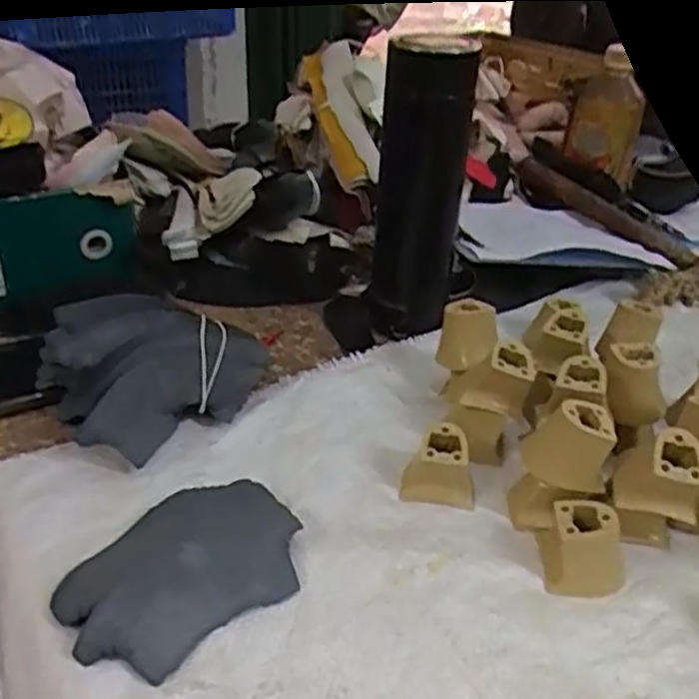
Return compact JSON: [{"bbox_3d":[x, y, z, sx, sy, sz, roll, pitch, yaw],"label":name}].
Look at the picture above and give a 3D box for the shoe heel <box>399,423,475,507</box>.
[{"bbox_3d":[0.055,0.069,0.443,0.043,0.036,0.029,7,32,5],"label":"shoe heel"}]

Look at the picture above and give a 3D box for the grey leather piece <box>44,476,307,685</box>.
[{"bbox_3d":[-0.083,0.111,0.378,0.122,0.015,0.082,-25,42,-38],"label":"grey leather piece"}]

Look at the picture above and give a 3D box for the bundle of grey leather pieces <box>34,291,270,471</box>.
[{"bbox_3d":[-0.126,0.008,0.487,0.132,0.063,0.114,-18,38,-30],"label":"bundle of grey leather pieces"}]

